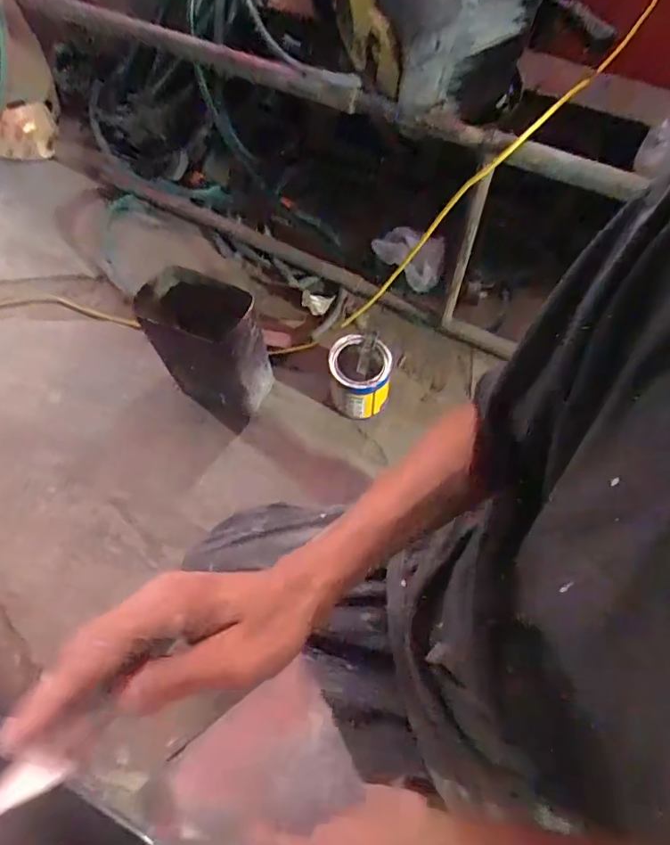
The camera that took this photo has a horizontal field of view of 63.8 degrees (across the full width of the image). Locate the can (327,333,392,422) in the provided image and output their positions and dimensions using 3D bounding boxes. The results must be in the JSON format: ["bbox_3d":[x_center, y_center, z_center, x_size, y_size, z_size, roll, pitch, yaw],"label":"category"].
[{"bbox_3d":[0.047,-0.082,1.001,0.108,0.131,0.103,-1,68,2],"label":"can"}]

